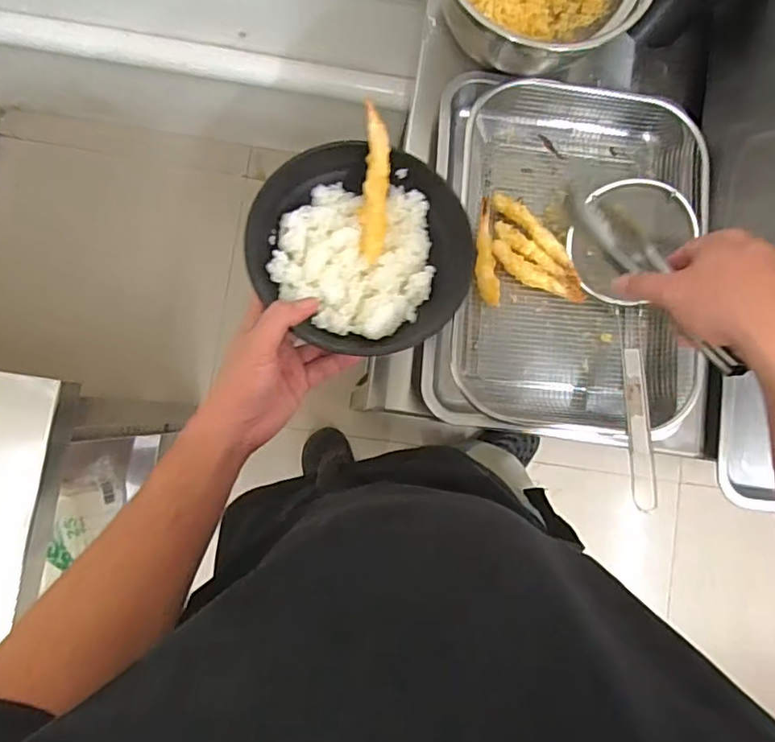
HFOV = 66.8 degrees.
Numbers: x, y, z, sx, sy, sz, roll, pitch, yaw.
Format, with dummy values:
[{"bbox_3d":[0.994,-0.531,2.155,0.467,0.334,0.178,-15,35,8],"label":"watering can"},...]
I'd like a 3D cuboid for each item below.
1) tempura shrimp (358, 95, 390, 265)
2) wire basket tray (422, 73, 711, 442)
[{"bbox_3d":[-0.010,-0.152,0.483,0.023,0.013,0.121,2,101,-6],"label":"tempura shrimp"},{"bbox_3d":[0.181,-0.123,0.642,0.302,0.077,0.370,5,85,-6],"label":"wire basket tray"}]

